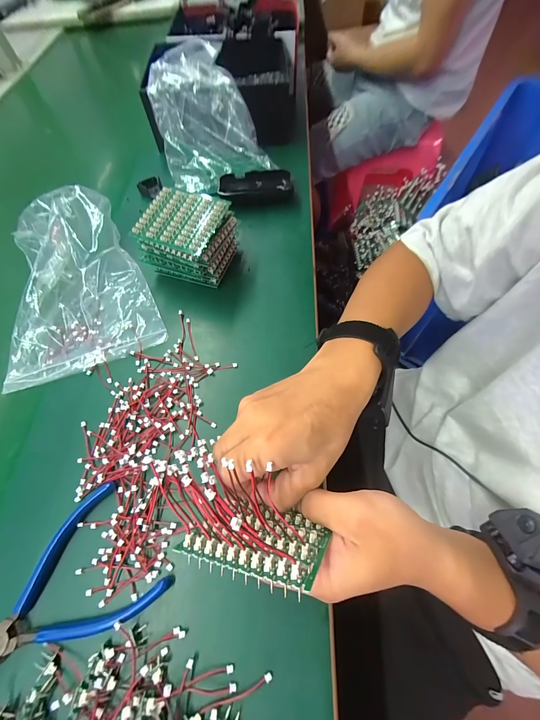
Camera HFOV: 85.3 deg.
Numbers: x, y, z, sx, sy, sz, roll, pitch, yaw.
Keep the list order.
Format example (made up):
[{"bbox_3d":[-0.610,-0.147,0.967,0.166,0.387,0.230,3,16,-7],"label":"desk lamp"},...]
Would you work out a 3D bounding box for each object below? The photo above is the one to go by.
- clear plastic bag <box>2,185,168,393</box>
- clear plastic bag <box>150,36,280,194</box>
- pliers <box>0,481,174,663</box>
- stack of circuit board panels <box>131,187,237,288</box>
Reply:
[{"bbox_3d":[-0.243,-0.098,0.341,0.173,0.059,0.223,-22,66,-11],"label":"clear plastic bag"},{"bbox_3d":[-0.106,-0.381,0.450,0.144,0.098,0.200,-22,65,-12],"label":"clear plastic bag"},{"bbox_3d":[-0.164,0.185,0.231,0.136,0.011,0.103,-37,70,-17],"label":"pliers"},{"bbox_3d":[-0.099,-0.144,0.357,0.093,0.075,0.084,21,64,10],"label":"stack of circuit board panels"}]

